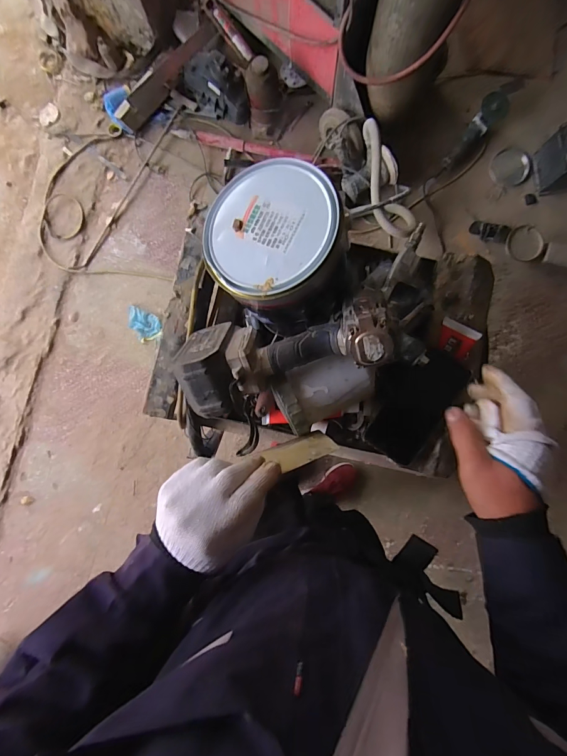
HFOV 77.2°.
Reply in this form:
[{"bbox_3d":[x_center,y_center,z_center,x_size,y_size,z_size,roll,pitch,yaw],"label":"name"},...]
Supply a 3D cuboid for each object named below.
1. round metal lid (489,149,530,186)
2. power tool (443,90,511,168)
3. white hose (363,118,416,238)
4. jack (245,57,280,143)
[{"bbox_3d":[0.888,-0.826,1.391,0.135,0.019,0.122,11,111,20],"label":"round metal lid"},{"bbox_3d":[0.724,-0.925,1.350,0.097,0.098,0.297,38,91,1],"label":"power tool"},{"bbox_3d":[0.361,-0.697,1.270,0.172,0.132,0.398,-26,111,0],"label":"white hose"},{"bbox_3d":[-0.074,-1.003,1.283,0.110,0.248,0.109,5,90,2],"label":"jack"}]

